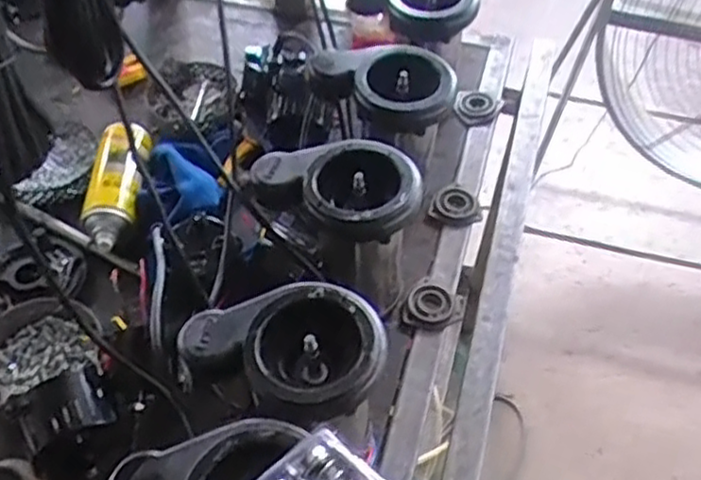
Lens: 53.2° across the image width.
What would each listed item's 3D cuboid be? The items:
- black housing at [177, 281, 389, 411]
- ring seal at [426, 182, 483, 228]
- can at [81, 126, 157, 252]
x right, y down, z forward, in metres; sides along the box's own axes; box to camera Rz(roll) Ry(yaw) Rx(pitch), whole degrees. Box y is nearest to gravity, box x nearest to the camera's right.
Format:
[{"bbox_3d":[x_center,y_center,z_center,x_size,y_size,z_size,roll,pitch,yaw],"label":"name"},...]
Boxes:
[{"bbox_3d":[-0.057,0.092,0.610,0.174,0.057,0.114,15,52,11],"label":"black housing"},{"bbox_3d":[0.140,-0.044,0.923,0.066,0.018,0.066,25,55,18],"label":"ring seal"},{"bbox_3d":[-0.297,-0.074,0.899,0.071,0.057,0.203,-2,51,-3],"label":"can"}]

